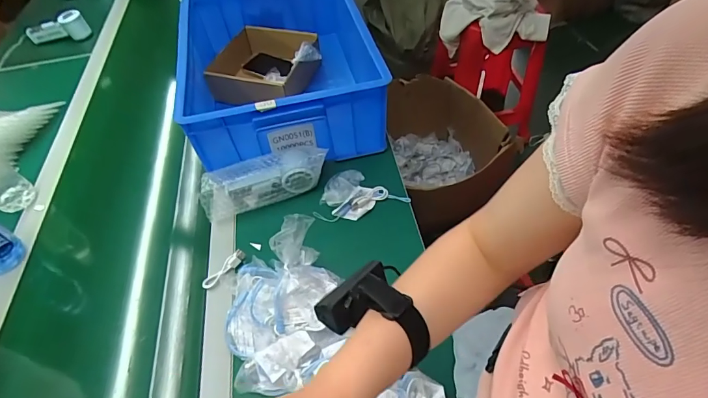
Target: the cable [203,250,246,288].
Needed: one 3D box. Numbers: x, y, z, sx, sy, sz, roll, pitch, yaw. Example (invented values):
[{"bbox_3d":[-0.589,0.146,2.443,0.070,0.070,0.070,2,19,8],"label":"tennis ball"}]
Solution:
[{"bbox_3d":[-0.202,0.108,0.629,0.020,0.012,0.077,32,60,27],"label":"cable"}]

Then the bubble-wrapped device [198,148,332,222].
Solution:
[{"bbox_3d":[-0.154,-0.038,0.699,0.213,0.064,0.074,-18,52,-9],"label":"bubble-wrapped device"}]

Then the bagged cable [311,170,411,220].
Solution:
[{"bbox_3d":[0.002,-0.013,0.707,0.151,0.025,0.091,-20,52,-11],"label":"bagged cable"}]

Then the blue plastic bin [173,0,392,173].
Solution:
[{"bbox_3d":[-0.149,-0.274,0.825,0.348,0.165,0.460,-14,51,-6],"label":"blue plastic bin"}]

